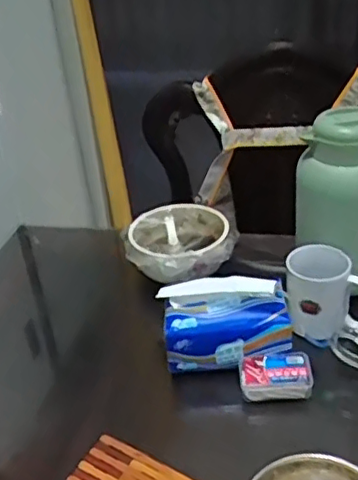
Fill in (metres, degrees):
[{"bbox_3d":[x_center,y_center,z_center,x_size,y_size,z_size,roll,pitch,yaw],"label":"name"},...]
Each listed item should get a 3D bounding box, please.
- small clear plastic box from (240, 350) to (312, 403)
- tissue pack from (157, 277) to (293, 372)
[{"bbox_3d":[0.116,0.164,0.744,0.081,0.034,0.053,-4,32,3],"label":"small clear plastic box"},{"bbox_3d":[0.059,0.099,0.776,0.160,0.094,0.070,-4,32,3],"label":"tissue pack"}]

